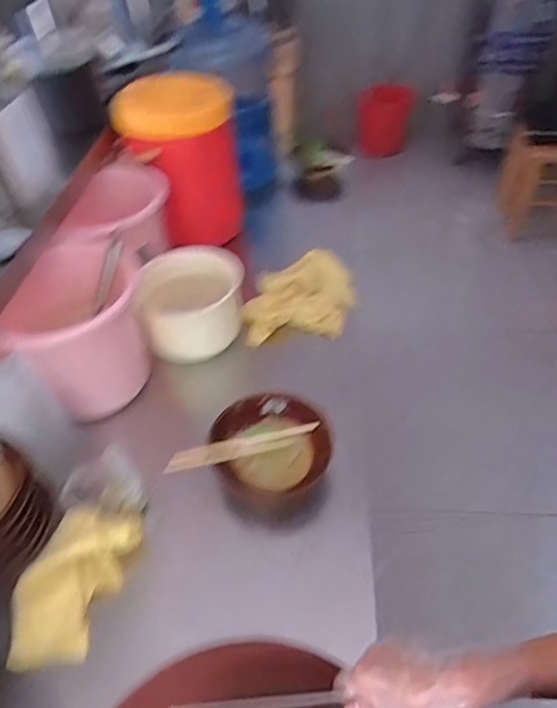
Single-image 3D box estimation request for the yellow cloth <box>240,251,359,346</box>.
[{"bbox_3d":[0.042,-0.122,1.076,0.234,0.088,0.203,-6,44,-1],"label":"yellow cloth"}]

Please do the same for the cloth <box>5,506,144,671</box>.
[{"bbox_3d":[-0.268,0.295,0.675,0.097,0.058,0.203,10,46,15],"label":"cloth"}]

